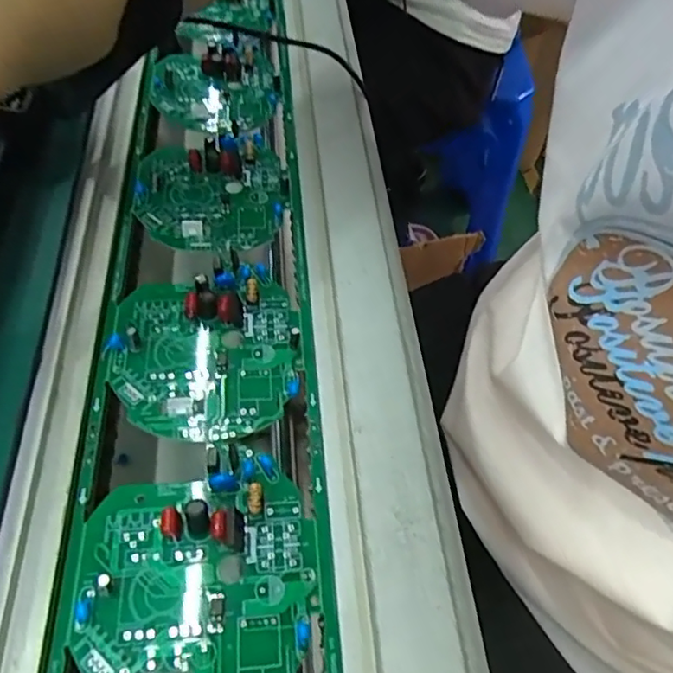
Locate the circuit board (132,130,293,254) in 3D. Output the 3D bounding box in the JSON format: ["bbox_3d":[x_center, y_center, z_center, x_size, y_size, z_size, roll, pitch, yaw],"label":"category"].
[{"bbox_3d":[-0.068,-0.085,0.325,0.081,0.013,0.085,-1,55,-7],"label":"circuit board"}]

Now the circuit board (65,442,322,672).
[{"bbox_3d":[-0.049,0.085,0.210,0.083,0.011,0.094,-4,55,-9],"label":"circuit board"}]

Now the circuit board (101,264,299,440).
[{"bbox_3d":[-0.059,0.005,0.264,0.081,0.015,0.086,-4,55,-9],"label":"circuit board"}]

